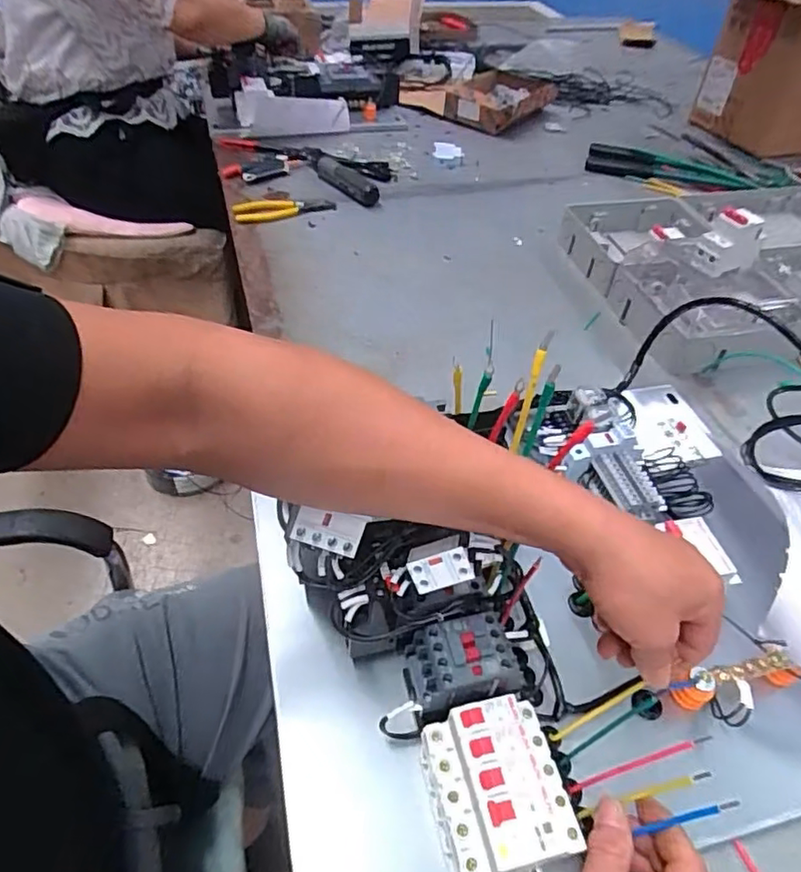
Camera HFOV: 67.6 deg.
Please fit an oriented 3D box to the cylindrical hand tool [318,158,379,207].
[{"bbox_3d":[-0.097,-0.445,1.042,0.041,0.029,0.160,-25,54,-25],"label":"cylindrical hand tool"}]

